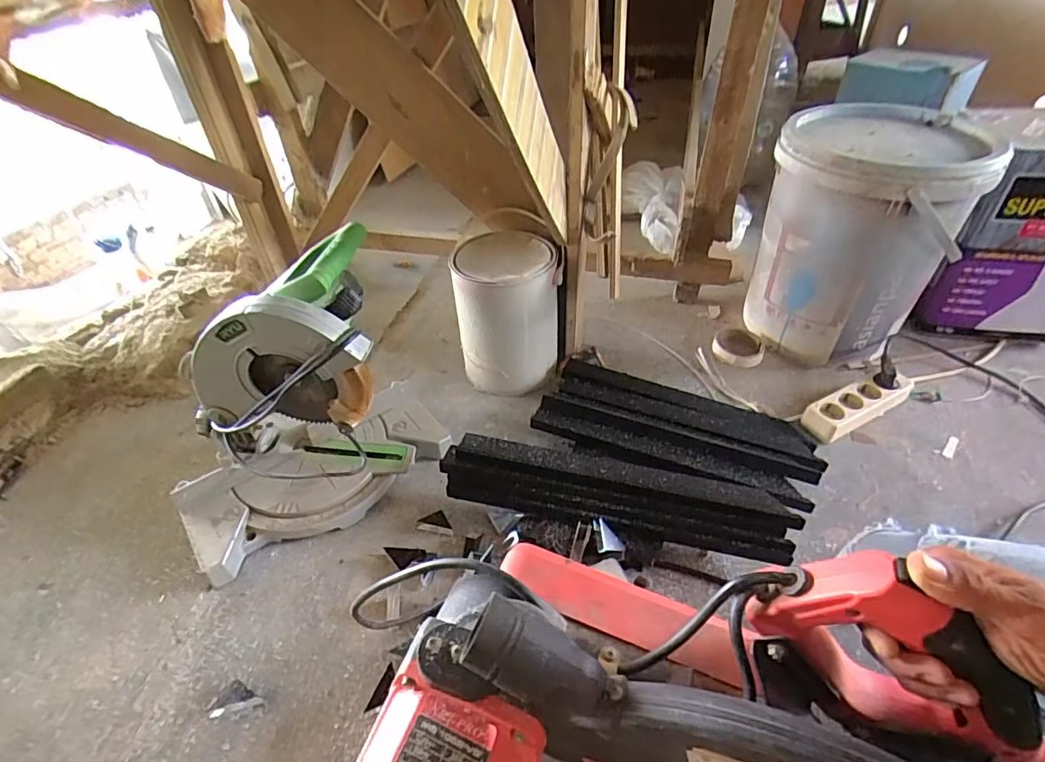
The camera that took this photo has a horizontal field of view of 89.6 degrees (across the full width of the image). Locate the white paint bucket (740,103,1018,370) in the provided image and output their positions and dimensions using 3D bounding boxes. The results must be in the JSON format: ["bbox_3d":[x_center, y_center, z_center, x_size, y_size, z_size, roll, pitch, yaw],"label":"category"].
[{"bbox_3d":[0.570,-0.239,0.929,0.289,0.375,0.284,22,47,25],"label":"white paint bucket"}]

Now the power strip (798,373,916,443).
[{"bbox_3d":[0.547,0.034,0.852,0.198,0.039,0.059,-19,44,-18],"label":"power strip"}]

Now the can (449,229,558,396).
[{"bbox_3d":[-0.027,-0.114,0.932,0.170,0.242,0.176,-1,41,1],"label":"can"}]

